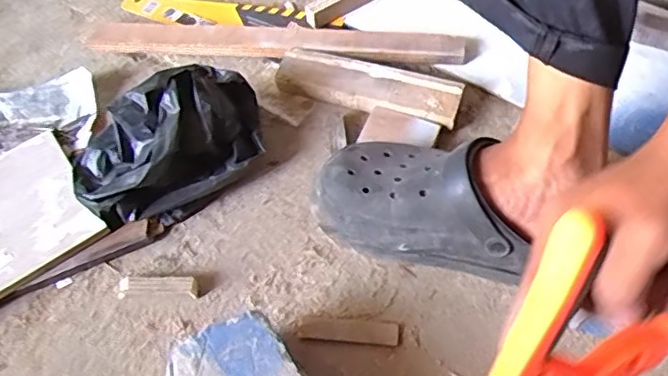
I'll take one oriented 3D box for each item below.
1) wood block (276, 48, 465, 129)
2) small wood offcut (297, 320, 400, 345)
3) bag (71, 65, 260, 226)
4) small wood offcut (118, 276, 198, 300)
[{"bbox_3d":[0.039,-0.115,0.692,0.210,0.029,0.059,14,59,13],"label":"wood block"},{"bbox_3d":[0.014,0.131,0.545,0.089,0.004,0.020,2,57,5],"label":"small wood offcut"},{"bbox_3d":[-0.170,-0.044,0.621,0.199,0.101,0.113,-25,59,-12],"label":"bag"},{"bbox_3d":[-0.170,0.097,0.577,0.077,0.018,0.017,0,57,4],"label":"small wood offcut"}]

